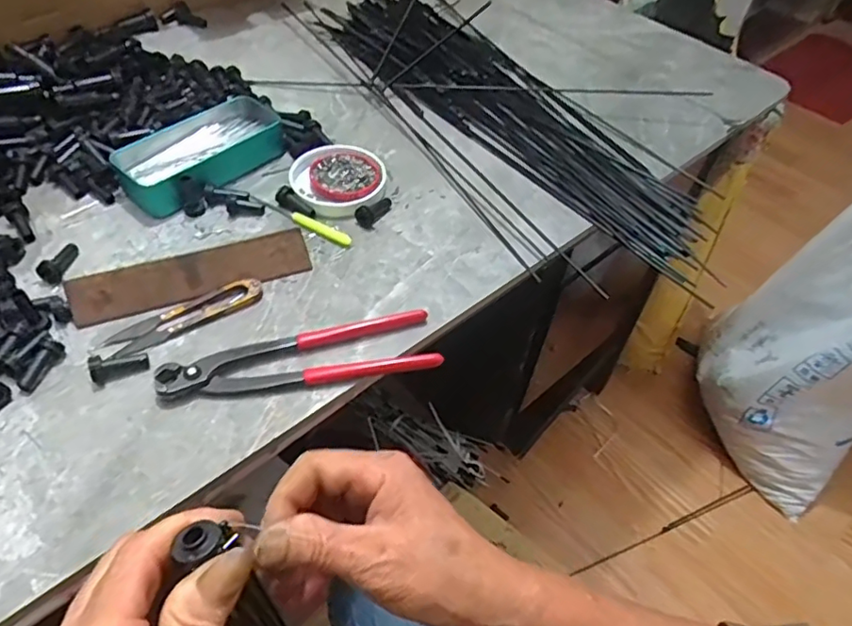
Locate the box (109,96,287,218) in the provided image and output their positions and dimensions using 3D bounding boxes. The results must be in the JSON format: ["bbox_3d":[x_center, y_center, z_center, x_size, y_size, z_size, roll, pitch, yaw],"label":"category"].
[{"bbox_3d":[-0.212,-0.154,0.565,0.077,0.032,0.160,35,56,22],"label":"box"}]

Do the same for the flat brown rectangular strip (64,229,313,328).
[{"bbox_3d":[-0.182,-0.027,0.469,0.178,0.037,0.007,-16,11,-17],"label":"flat brown rectangular strip"}]

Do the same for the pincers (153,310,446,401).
[{"bbox_3d":[-0.091,0.034,0.431,0.194,0.014,0.047,-9,52,-12],"label":"pincers"}]

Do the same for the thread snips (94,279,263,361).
[{"bbox_3d":[-0.184,0.002,0.455,0.117,0.010,0.031,-30,59,-26],"label":"thread snips"}]

